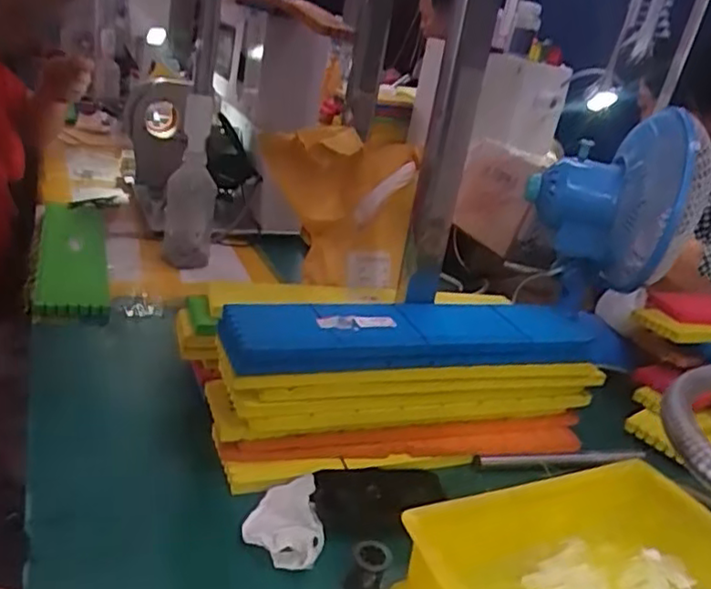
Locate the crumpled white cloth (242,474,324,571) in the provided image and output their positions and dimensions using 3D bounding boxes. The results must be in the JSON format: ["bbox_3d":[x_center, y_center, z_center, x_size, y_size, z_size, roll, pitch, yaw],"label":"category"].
[{"bbox_3d":[-0.053,0.168,0.483,0.056,0.018,0.078,9,23,-5],"label":"crumpled white cloth"}]

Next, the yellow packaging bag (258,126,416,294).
[{"bbox_3d":[-0.013,-0.105,0.757,0.191,0.174,0.100,2,25,-21],"label":"yellow packaging bag"}]

